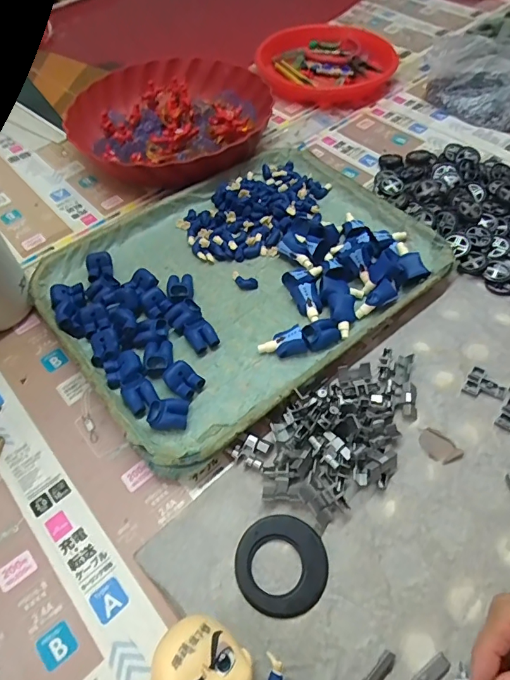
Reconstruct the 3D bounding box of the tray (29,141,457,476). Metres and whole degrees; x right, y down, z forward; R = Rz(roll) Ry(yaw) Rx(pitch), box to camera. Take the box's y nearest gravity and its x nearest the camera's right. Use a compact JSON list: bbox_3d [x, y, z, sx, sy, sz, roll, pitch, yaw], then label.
[{"bbox_3d":[-0.025,-0.078,0.436,0.337,0.027,0.297,-36,61,-19],"label":"tray"}]

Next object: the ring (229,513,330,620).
[{"bbox_3d":[0.017,0.146,0.293,0.059,0.005,0.059,-2,56,3],"label":"ring"}]

